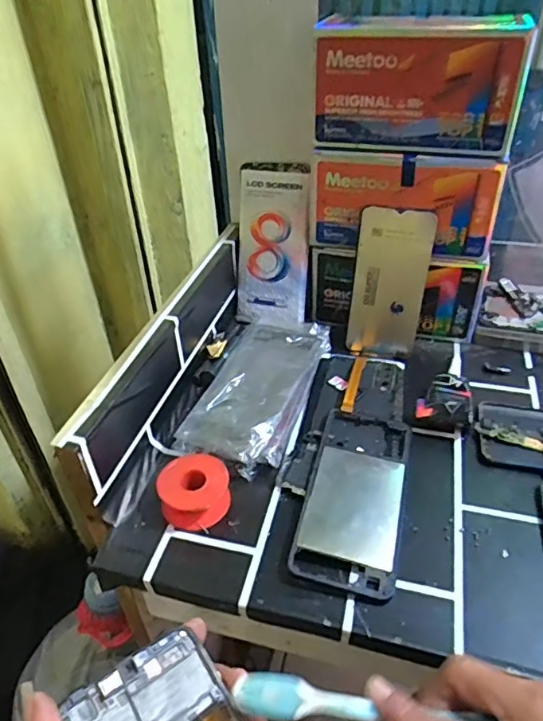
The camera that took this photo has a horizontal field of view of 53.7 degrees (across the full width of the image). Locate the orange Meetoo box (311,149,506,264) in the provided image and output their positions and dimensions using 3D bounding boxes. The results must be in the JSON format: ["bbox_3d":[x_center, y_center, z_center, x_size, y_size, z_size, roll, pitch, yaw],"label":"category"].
[{"bbox_3d":[0.124,-0.147,0.511,0.173,0.097,0.018,10,40,15],"label":"orange Meetoo box"}]

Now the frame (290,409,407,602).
[{"bbox_3d":[0.066,0.104,0.422,0.070,0.015,0.161,8,39,13],"label":"frame"}]

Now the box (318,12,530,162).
[{"bbox_3d":[0.125,-0.238,0.464,0.174,0.097,0.053,14,41,20],"label":"box"}]

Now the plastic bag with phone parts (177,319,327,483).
[{"bbox_3d":[-0.010,0.017,0.507,0.092,0.023,0.202,12,40,17],"label":"plastic bag with phone parts"}]

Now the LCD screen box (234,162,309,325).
[{"bbox_3d":[-0.001,-0.127,0.586,0.090,0.168,0.018,11,20,21],"label":"LCD screen box"}]

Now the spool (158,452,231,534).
[{"bbox_3d":[-0.059,0.101,0.416,0.053,0.030,0.048,-10,39,-10],"label":"spool"}]

